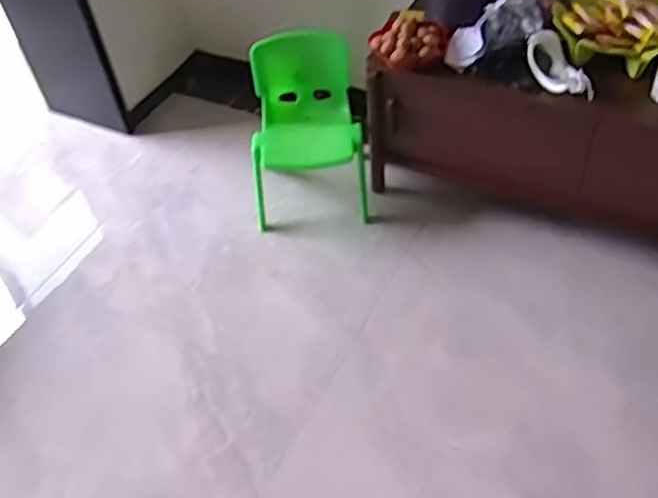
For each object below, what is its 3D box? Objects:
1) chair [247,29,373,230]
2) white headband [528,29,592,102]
[{"bbox_3d":[-0.064,-0.293,1.720,0.277,0.404,0.276,-8,47,-3],"label":"chair"},{"bbox_3d":[0.458,-0.366,1.370,0.069,0.066,0.188,-15,47,-10],"label":"white headband"}]

